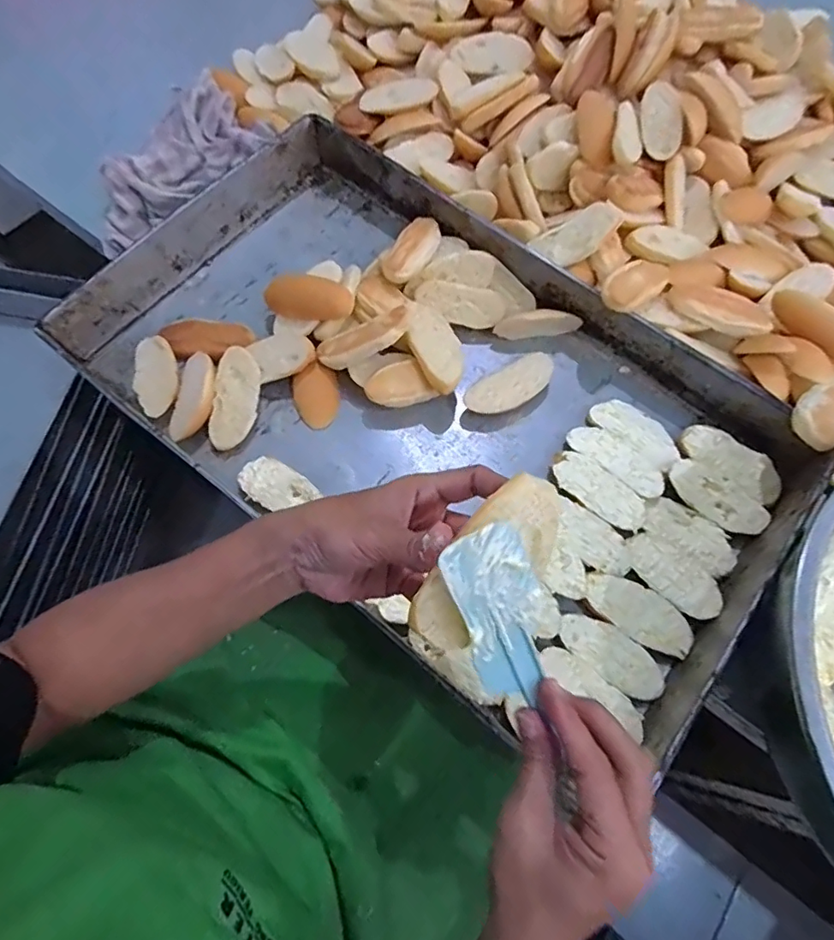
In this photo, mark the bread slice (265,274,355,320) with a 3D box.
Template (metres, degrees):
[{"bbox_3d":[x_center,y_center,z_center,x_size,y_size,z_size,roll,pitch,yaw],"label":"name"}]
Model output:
[{"bbox_3d":[-0.105,-0.166,0.516,0.082,0.015,0.042,16,112,8],"label":"bread slice"}]

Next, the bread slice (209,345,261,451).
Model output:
[{"bbox_3d":[-0.169,-0.067,0.499,0.039,0.009,0.094,6,84,1],"label":"bread slice"}]

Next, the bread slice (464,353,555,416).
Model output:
[{"bbox_3d":[0.089,-0.078,0.512,0.091,0.022,0.039,-31,72,-13],"label":"bread slice"}]

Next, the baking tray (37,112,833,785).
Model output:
[{"bbox_3d":[0.009,-0.061,0.489,0.610,0.066,0.375,40,72,14],"label":"baking tray"}]

